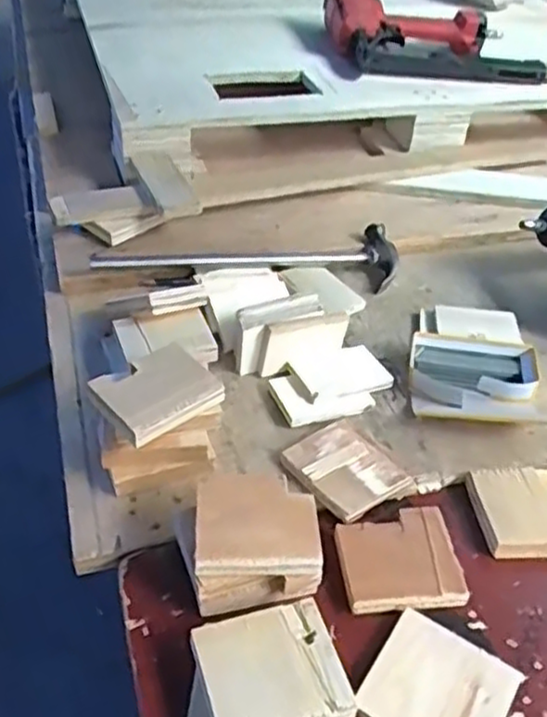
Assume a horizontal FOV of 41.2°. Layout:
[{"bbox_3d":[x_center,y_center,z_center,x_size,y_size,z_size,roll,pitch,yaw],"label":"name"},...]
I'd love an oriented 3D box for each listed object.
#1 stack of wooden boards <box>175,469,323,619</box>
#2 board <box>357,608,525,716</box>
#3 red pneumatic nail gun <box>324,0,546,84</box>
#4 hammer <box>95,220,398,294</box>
[{"bbox_3d":[-0.019,0.138,0.555,0.102,0.057,0.087,-8,43,-11],"label":"stack of wooden boards"},{"bbox_3d":[0.115,0.232,0.505,0.090,0.013,0.086,24,46,23],"label":"board"},{"bbox_3d":[0.255,-0.517,1.154,0.341,0.073,0.207,3,42,0],"label":"red pneumatic nail gun"},{"bbox_3d":[-0.018,-0.103,0.847,0.357,0.057,0.090,-12,44,-15],"label":"hammer"}]

